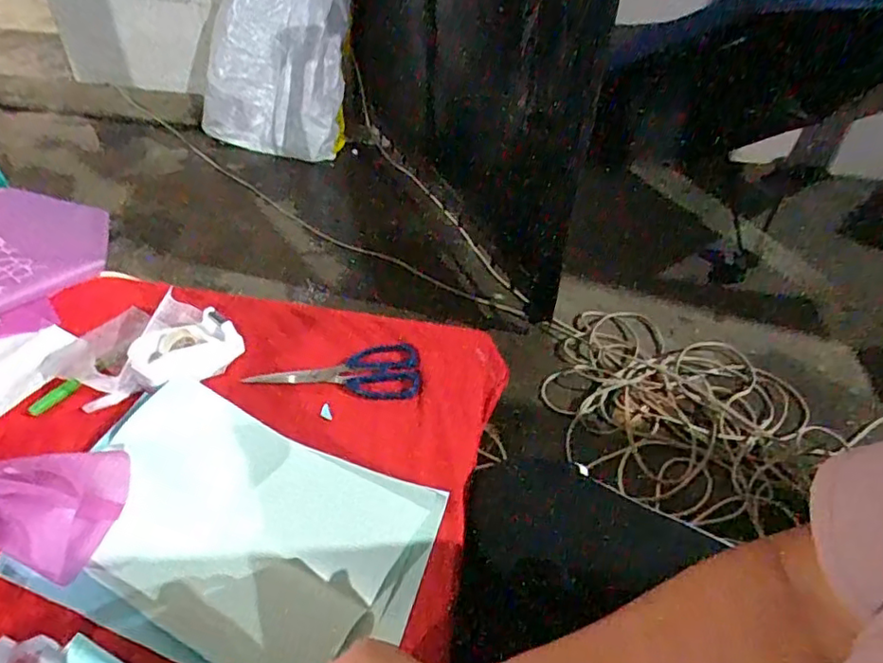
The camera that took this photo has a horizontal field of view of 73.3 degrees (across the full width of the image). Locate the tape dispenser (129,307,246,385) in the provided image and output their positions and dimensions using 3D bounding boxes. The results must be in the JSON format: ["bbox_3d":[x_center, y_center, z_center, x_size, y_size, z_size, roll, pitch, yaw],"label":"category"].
[{"bbox_3d":[-0.253,0.020,0.601,0.052,0.042,0.102,34,51,29],"label":"tape dispenser"}]

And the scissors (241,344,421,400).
[{"bbox_3d":[-0.110,0.038,0.630,0.176,0.009,0.066,1,43,-2],"label":"scissors"}]

